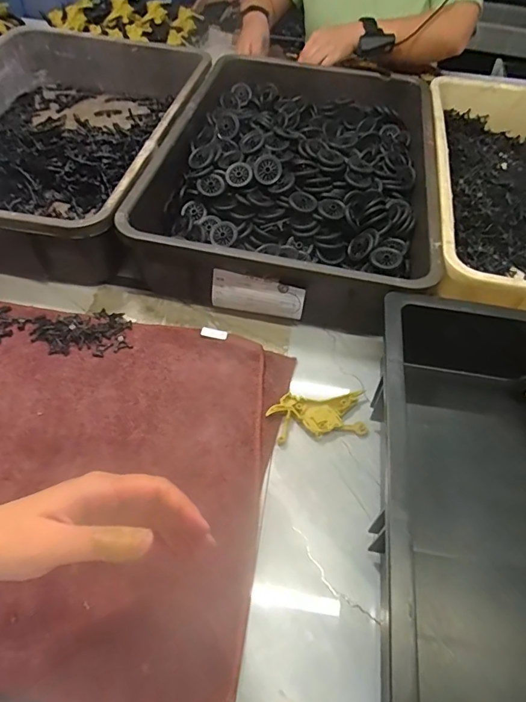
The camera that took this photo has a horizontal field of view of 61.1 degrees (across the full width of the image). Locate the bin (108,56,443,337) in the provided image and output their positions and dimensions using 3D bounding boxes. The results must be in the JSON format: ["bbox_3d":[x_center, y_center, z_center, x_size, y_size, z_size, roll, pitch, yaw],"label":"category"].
[{"bbox_3d":[0.056,-0.265,0.631,0.367,0.109,0.505,14,53,6],"label":"bin"}]

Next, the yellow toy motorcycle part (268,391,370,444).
[{"bbox_3d":[0.056,0.065,0.455,0.096,0.011,0.048,-4,53,-7],"label":"yellow toy motorcycle part"}]

